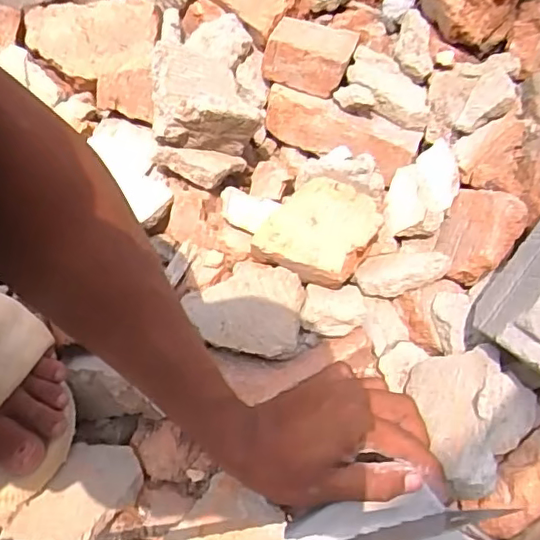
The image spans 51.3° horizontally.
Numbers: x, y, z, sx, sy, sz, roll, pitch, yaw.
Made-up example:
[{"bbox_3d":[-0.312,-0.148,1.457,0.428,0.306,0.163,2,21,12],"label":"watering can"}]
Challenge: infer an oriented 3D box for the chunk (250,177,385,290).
[{"bbox_3d":[0.043,-0.033,0.476,0.081,0.036,0.091,31,78,14],"label":"chunk"}]

